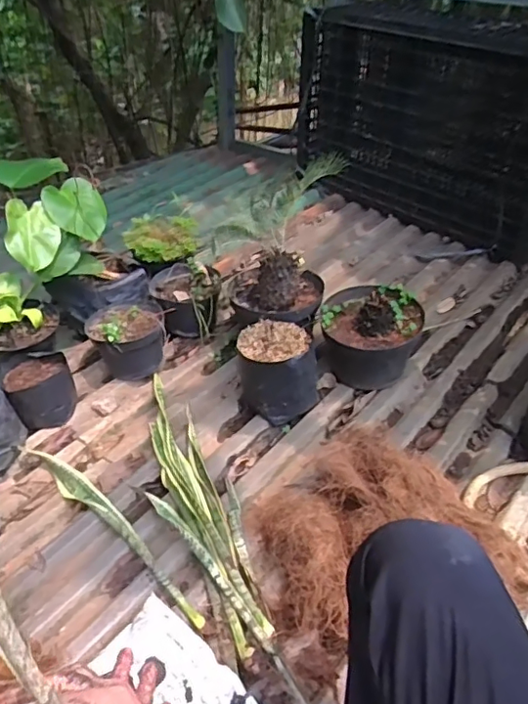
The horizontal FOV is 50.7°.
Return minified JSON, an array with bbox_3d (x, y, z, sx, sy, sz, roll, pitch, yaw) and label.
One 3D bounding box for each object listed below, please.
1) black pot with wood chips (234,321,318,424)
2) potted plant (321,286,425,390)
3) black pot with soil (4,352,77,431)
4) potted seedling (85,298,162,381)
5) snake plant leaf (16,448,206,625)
[{"bbox_3d":[0.031,0.046,1.156,0.155,0.156,0.158,2,40,-1],"label":"black pot with wood chips"},{"bbox_3d":[0.235,-0.042,1.241,0.207,0.188,0.188,14,41,13],"label":"potted plant"},{"bbox_3d":[-0.460,0.083,1.158,0.125,0.101,0.130,2,40,-1],"label":"black pot with soil"},{"bbox_3d":[-0.313,-0.037,1.275,0.166,0.131,0.178,-11,42,-17],"label":"potted seedling"},{"bbox_3d":[-0.263,0.301,0.974,0.485,0.027,0.045,31,47,30],"label":"snake plant leaf"}]

